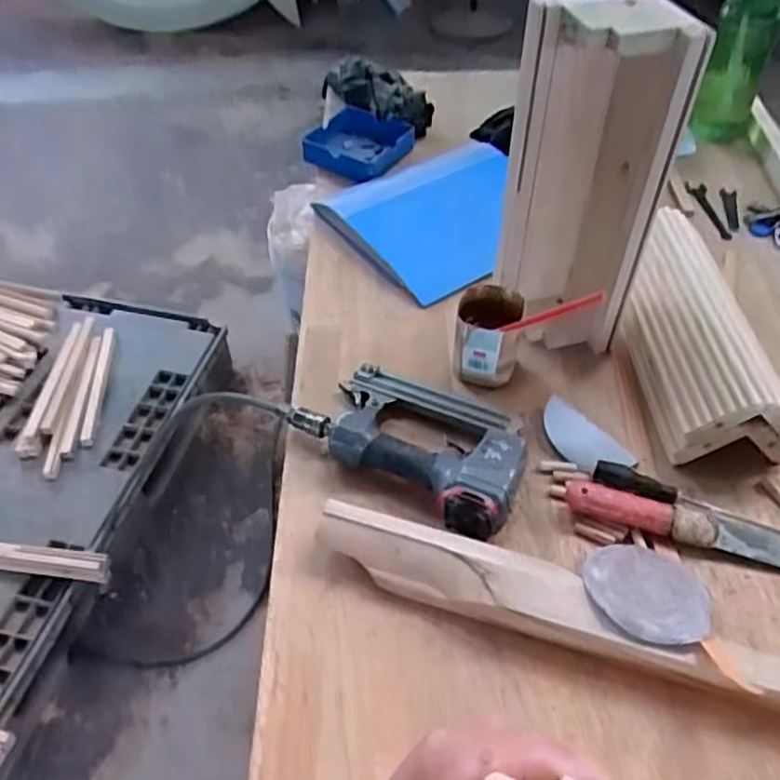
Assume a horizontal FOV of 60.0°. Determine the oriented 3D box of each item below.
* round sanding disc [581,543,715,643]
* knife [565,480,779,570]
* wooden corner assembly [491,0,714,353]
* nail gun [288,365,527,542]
[{"bbox_3d":[0.232,0.179,0.608,0.106,0.012,0.114,8,26,-4],"label":"round sanding disc"},{"bbox_3d":[0.321,0.138,0.651,0.295,0.026,0.039,13,50,11],"label":"knife"},{"bbox_3d":[0.208,-0.218,0.758,0.155,0.386,0.095,7,49,6],"label":"wooden corner assembly"},{"bbox_3d":[0.032,0.042,0.721,0.252,0.069,0.158,28,55,22],"label":"nail gun"}]

